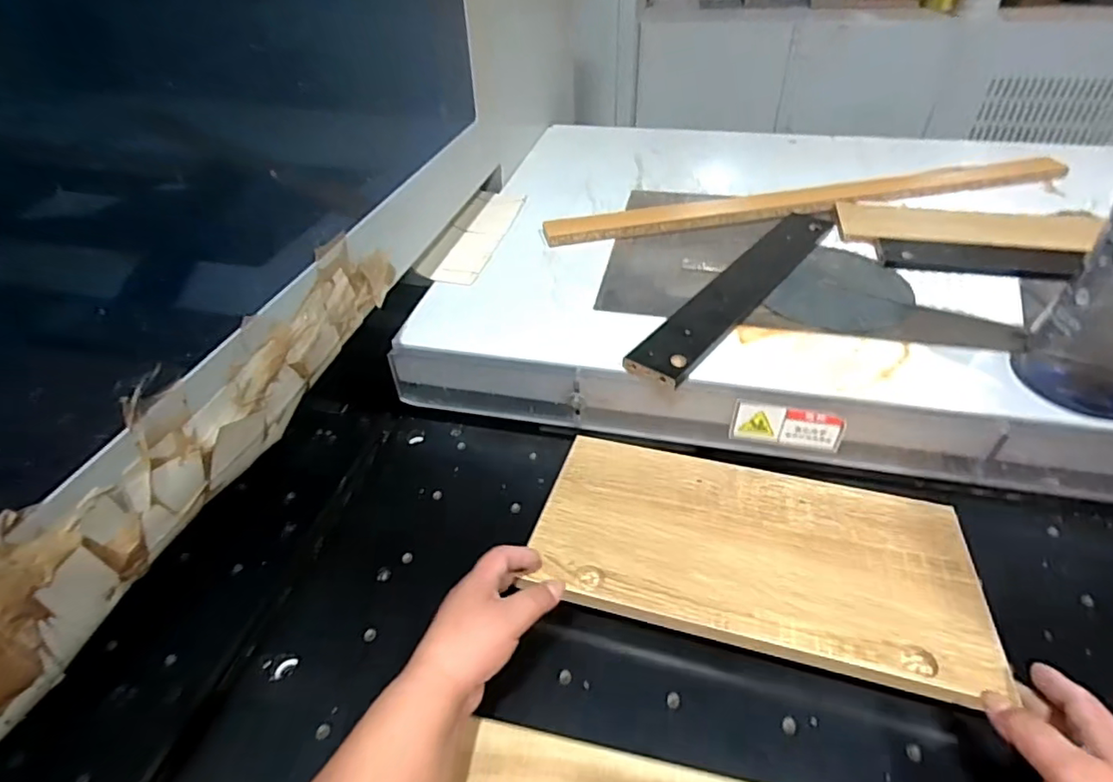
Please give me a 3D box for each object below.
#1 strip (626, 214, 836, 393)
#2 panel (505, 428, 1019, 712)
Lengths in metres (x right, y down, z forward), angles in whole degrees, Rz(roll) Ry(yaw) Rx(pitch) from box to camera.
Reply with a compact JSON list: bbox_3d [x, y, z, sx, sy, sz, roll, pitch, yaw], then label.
[{"bbox_3d":[0.213,-0.123,0.669,0.063,0.021,0.397,28,53,31],"label":"strip"},{"bbox_3d":[0.167,0.135,0.515,0.358,0.009,0.204,11,36,15],"label":"panel"}]

